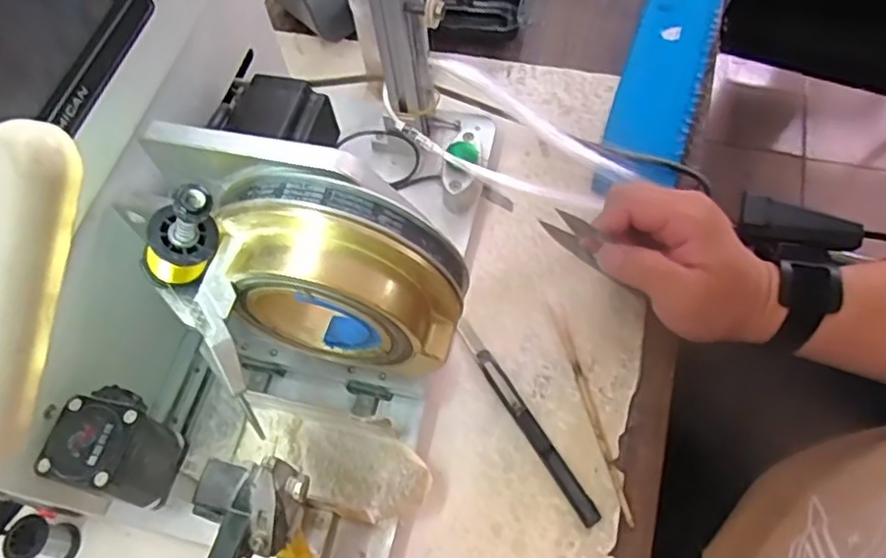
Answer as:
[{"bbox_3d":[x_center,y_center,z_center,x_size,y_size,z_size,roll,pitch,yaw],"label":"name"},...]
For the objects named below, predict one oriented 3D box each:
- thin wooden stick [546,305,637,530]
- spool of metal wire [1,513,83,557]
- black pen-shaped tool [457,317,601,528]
[{"bbox_3d":[0.095,0.083,0.418,0.007,0.006,0.149,-13,63,-4],"label":"thin wooden stick"},{"bbox_3d":[-0.238,0.157,0.382,0.023,0.035,0.027,18,66,12],"label":"spool of metal wire"},{"bbox_3d":[0.051,0.088,0.416,0.013,0.004,0.151,-29,65,-11],"label":"black pen-shaped tool"}]

